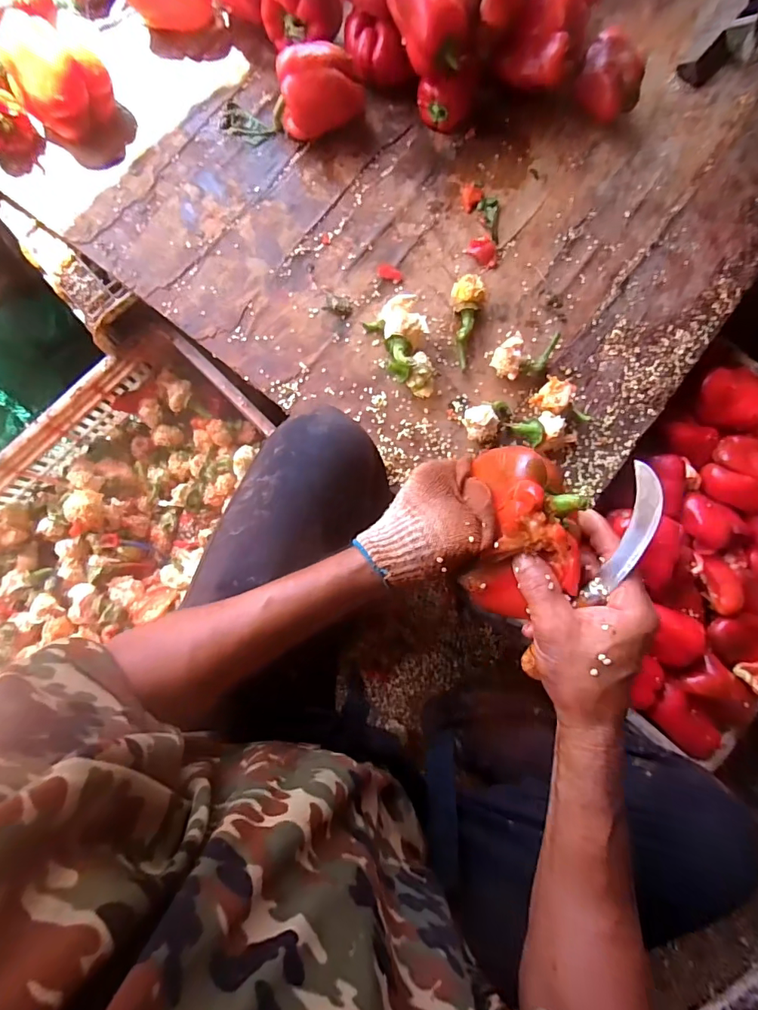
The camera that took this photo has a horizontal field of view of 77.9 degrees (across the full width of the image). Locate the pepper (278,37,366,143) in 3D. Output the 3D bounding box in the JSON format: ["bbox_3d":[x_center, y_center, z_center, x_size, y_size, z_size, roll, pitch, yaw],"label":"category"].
[{"bbox_3d":[-0.071,-0.509,0.586,0.104,0.080,0.071,-17,83,-3],"label":"pepper"}]

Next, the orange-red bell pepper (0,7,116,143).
[{"bbox_3d":[-0.393,-0.526,0.574,0.096,0.081,0.100,40,84,4],"label":"orange-red bell pepper"}]

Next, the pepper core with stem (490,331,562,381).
[{"bbox_3d":[0.178,-0.186,0.567,0.087,0.040,0.054,-22,84,-4],"label":"pepper core with stem"}]

